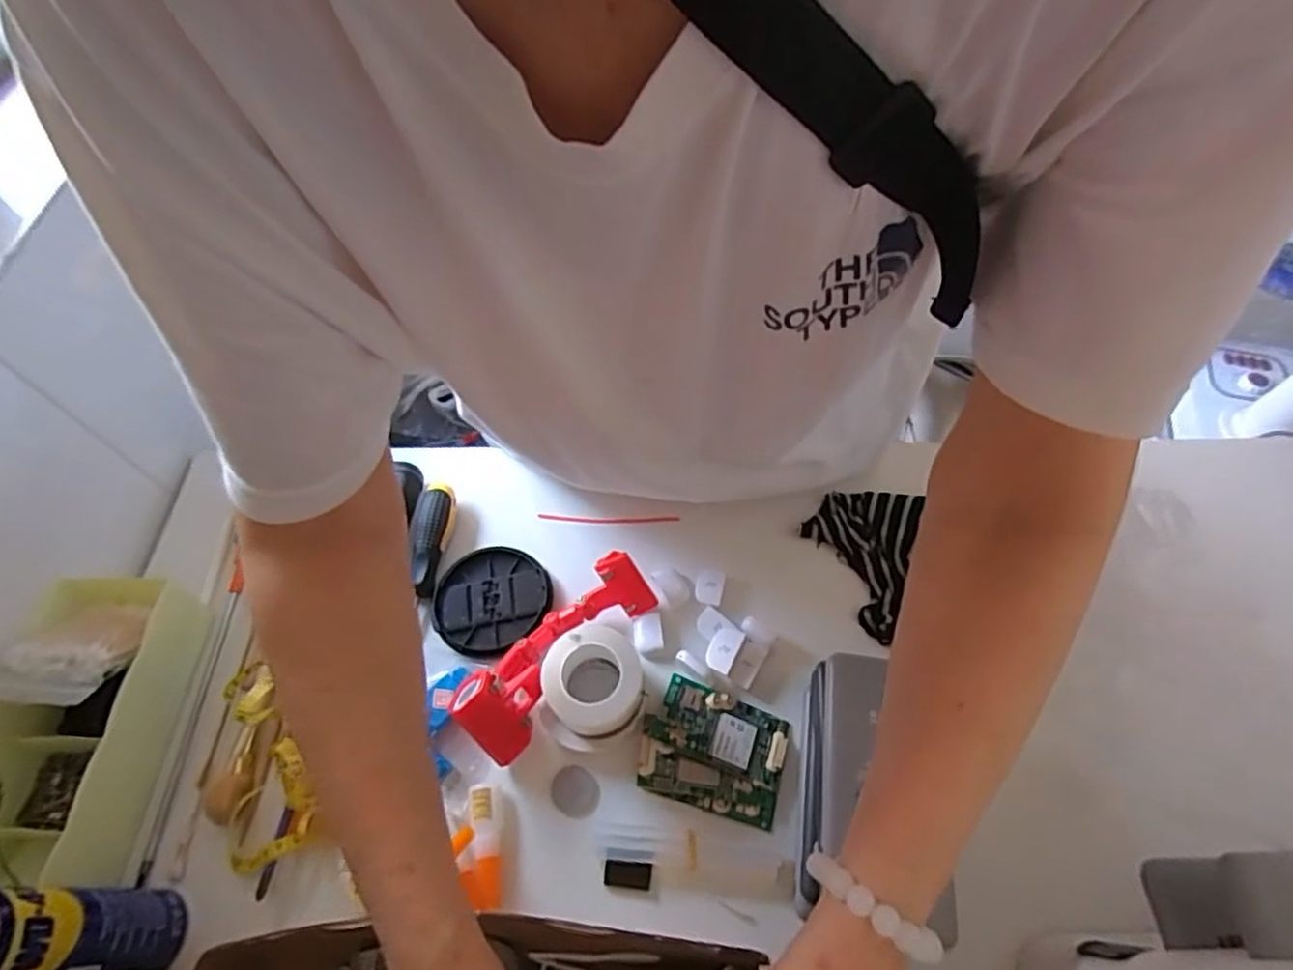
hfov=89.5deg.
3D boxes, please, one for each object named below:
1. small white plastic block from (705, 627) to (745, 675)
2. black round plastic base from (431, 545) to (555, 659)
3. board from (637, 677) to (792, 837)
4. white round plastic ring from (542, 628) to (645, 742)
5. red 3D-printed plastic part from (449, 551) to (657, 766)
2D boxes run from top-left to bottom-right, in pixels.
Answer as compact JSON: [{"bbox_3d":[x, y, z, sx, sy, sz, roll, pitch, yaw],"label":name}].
[{"bbox_3d":[0.056,0.119,0.473,0.020,0.012,0.033,23,62,14],"label":"small white plastic block"},{"bbox_3d":[-0.120,0.088,0.504,0.087,0.012,0.087,-1,59,1],"label":"black round plastic base"},{"bbox_3d":[0.046,0.182,0.451,0.097,0.014,0.076,14,60,10],"label":"board"},{"bbox_3d":[-0.035,0.134,0.437,0.062,0.055,0.062,-1,59,1],"label":"white round plastic ring"},{"bbox_3d":[-0.064,0.115,0.462,0.053,0.047,0.157,36,66,21],"label":"red 3D-printed plastic part"}]

